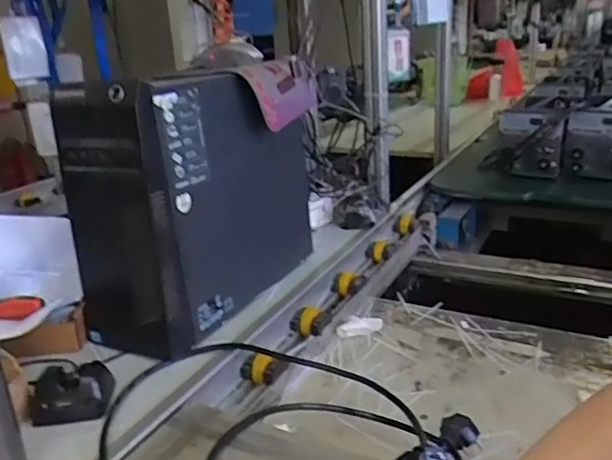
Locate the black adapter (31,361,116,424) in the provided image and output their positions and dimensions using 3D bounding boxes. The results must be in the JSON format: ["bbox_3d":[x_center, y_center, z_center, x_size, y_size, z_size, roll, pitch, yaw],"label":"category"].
[{"bbox_3d":[-0.285,0.199,0.714,0.093,0.049,0.068,-8,20,-11],"label":"black adapter"}]

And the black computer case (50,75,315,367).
[{"bbox_3d":[-0.158,-0.056,0.935,0.198,0.369,0.394,6,22,26],"label":"black computer case"}]

